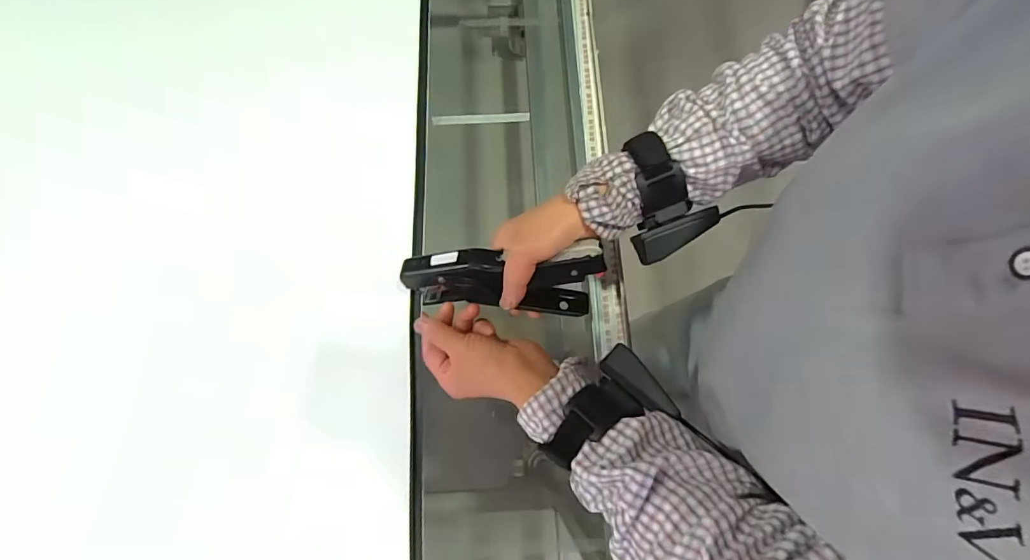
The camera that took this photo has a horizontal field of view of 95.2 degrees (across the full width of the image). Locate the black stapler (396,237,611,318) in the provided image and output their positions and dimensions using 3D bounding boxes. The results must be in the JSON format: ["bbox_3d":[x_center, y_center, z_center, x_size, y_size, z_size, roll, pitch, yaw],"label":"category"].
[{"bbox_3d":[-0.013,0.000,0.415,0.168,0.090,0.041,1,74,-1],"label":"black stapler"}]

